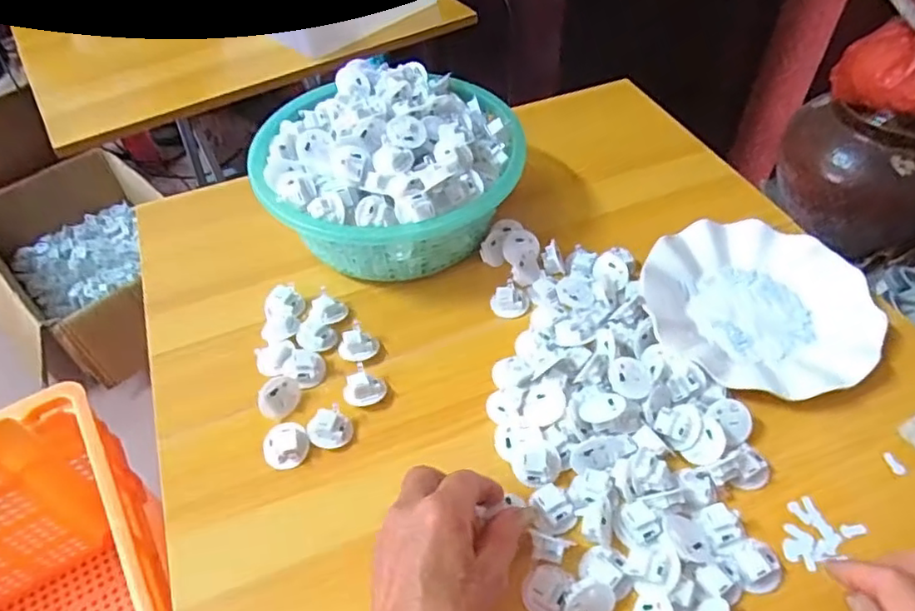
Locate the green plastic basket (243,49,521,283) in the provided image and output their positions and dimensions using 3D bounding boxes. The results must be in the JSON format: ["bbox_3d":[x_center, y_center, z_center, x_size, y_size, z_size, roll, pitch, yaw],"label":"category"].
[{"bbox_3d":[-0.059,-0.126,0.553,0.225,0.100,0.194,-4,50,-1],"label":"green plastic basket"}]

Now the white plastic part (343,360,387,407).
[{"bbox_3d":[-0.070,0.062,0.468,0.029,0.020,0.029,-1,50,1],"label":"white plastic part"}]

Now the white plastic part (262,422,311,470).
[{"bbox_3d":[-0.125,0.100,0.442,0.032,0.016,0.030,-1,50,1],"label":"white plastic part"}]

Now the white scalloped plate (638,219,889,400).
[{"bbox_3d":[0.249,0.000,0.512,0.182,0.022,0.179,-1,50,1],"label":"white scalloped plate"}]

